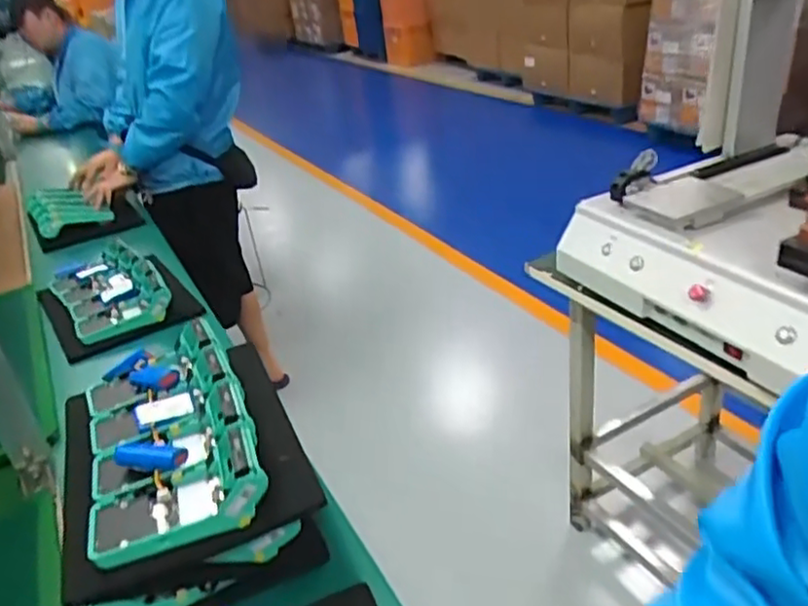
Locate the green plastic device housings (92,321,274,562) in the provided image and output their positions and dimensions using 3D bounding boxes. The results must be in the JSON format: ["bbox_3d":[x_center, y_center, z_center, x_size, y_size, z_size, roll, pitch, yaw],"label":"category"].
[{"bbox_3d":[-0.273,0.136,0.769,0.174,0.060,0.338,-18,32,-17],"label":"green plastic device housings"}]

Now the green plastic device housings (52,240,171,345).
[{"bbox_3d":[-0.592,-0.033,1.331,0.168,0.056,0.338,-25,35,-26],"label":"green plastic device housings"}]

